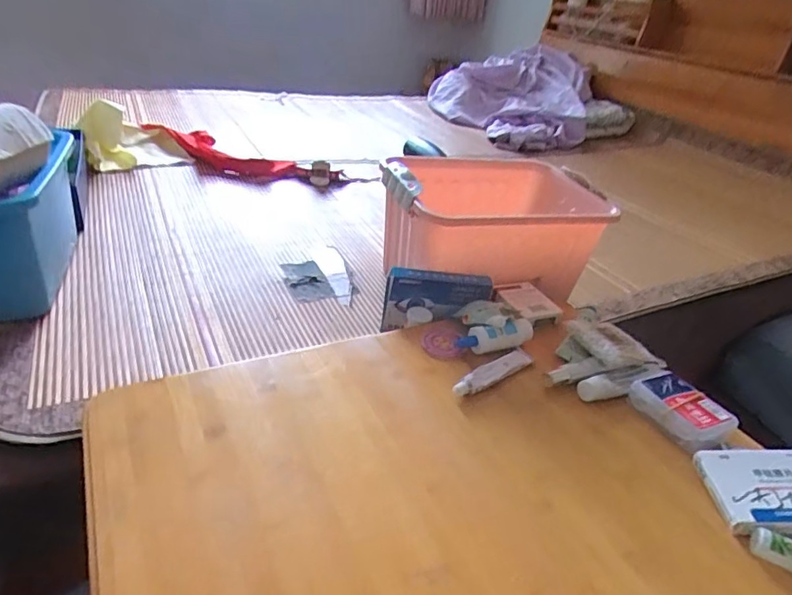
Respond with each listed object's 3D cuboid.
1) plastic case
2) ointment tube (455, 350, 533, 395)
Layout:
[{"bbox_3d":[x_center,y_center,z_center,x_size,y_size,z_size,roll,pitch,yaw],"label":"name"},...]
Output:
[{"bbox_3d":[0.290,0.114,0.530,0.068,0.022,0.085,-7,34,-21],"label":"plastic case"},{"bbox_3d":[0.103,0.080,0.561,0.111,0.010,0.020,-18,39,-35],"label":"ointment tube"}]

